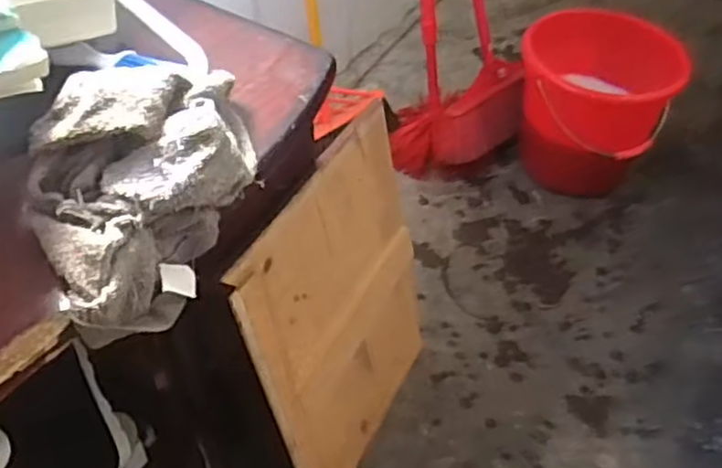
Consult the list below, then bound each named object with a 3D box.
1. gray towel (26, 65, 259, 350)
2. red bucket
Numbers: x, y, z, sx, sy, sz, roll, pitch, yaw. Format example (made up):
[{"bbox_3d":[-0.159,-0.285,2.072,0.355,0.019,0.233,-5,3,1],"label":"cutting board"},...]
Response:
[{"bbox_3d":[-0.145,-0.035,0.492,0.161,0.108,0.168,-16,47,-19],"label":"gray towel"},{"bbox_3d":[0.444,-0.254,1.355,0.258,0.267,0.258,2,44,-2],"label":"red bucket"}]

